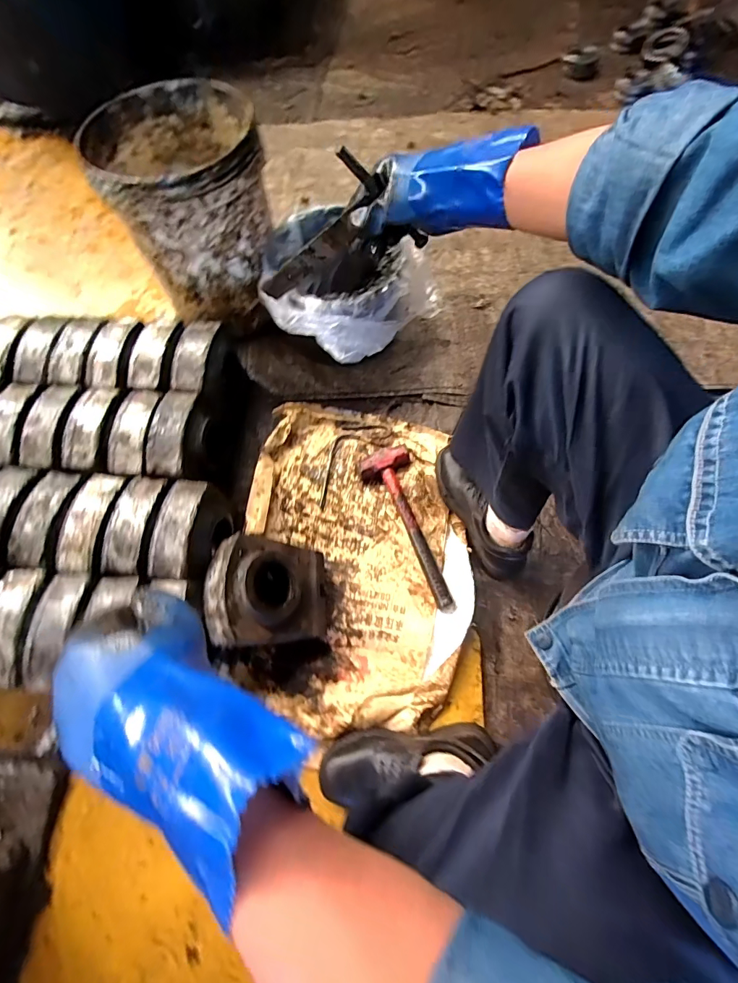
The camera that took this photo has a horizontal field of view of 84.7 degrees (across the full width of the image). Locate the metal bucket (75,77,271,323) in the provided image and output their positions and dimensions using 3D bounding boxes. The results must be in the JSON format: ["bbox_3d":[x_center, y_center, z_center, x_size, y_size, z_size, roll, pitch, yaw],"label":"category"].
[{"bbox_3d":[-0.341,-0.564,0.826,0.293,0.293,0.296,-1,70,2],"label":"metal bucket"}]

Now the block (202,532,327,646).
[{"bbox_3d":[-0.155,0.160,0.661,0.080,0.200,0.162,-25,62,36],"label":"block"}]

